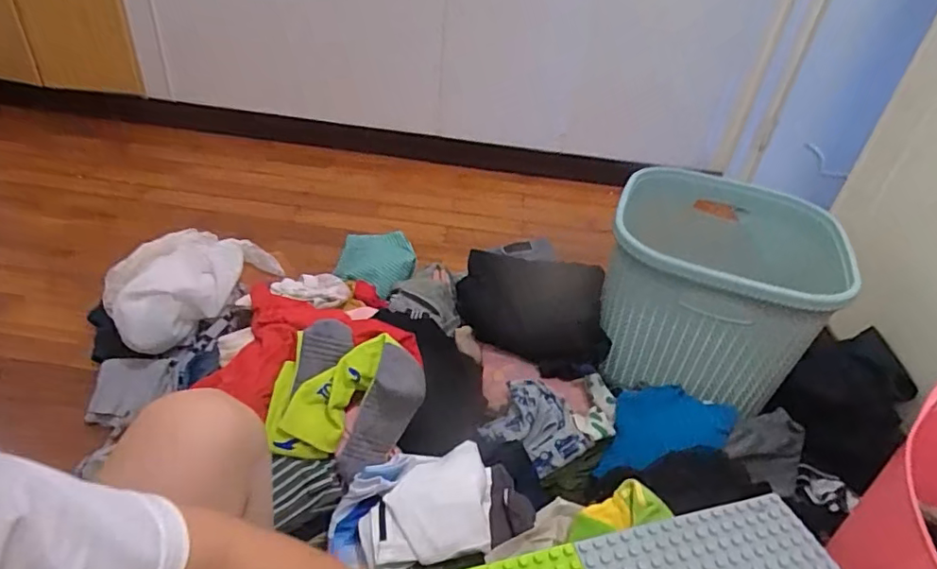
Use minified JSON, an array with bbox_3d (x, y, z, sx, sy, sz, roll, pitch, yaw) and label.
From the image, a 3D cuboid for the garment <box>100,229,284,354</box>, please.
[{"bbox_3d":[-0.512,-0.010,1.056,0.145,0.130,0.313,33,44,31],"label":"garment"}]

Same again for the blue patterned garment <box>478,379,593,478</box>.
[{"bbox_3d":[0.108,0.242,0.942,0.143,0.056,0.156,-9,39,-19],"label":"blue patterned garment"}]

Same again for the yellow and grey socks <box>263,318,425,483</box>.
[{"bbox_3d":[-0.178,0.163,0.802,0.204,0.059,0.205,1,67,-2],"label":"yellow and grey socks"}]

